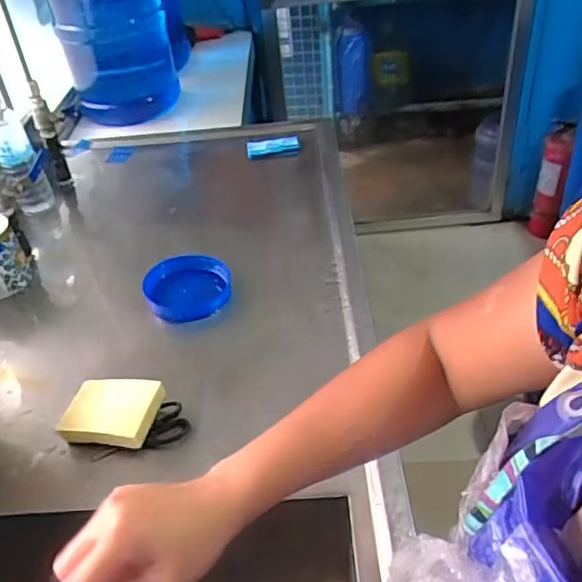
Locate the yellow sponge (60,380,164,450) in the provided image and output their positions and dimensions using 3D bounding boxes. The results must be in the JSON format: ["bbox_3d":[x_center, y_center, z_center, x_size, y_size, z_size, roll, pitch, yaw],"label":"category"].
[{"bbox_3d":[-0.201,0.135,0.659,0.096,0.020,0.080,2,48,12],"label":"yellow sponge"}]

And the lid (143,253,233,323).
[{"bbox_3d":[-0.148,-0.007,0.853,0.117,0.032,0.114,-4,41,3],"label":"lid"}]

